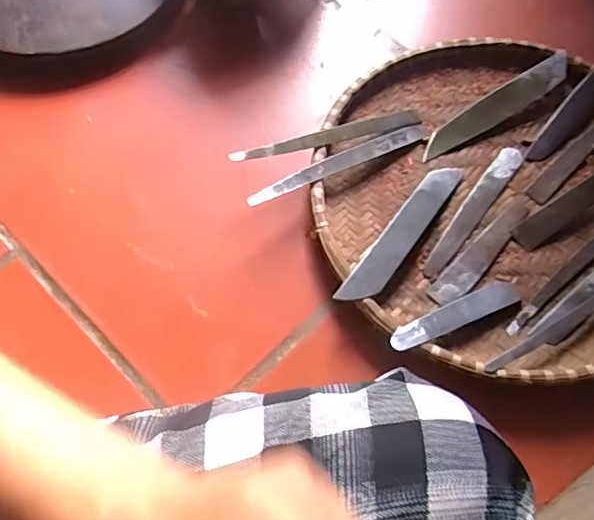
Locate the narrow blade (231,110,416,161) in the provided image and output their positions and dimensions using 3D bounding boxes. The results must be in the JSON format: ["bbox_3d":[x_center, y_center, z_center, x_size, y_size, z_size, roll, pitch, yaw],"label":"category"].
[{"bbox_3d":[0.032,-0.113,0.527,0.196,0.007,0.019,-17,69,-23],"label":"narrow blade"}]

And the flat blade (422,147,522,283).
[{"bbox_3d":[0.159,-0.045,0.524,0.020,0.004,0.157,35,71,14],"label":"flat blade"}]

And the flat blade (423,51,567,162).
[{"bbox_3d":[0.192,-0.148,0.559,0.169,0.009,0.029,-30,83,-7],"label":"flat blade"}]

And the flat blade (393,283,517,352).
[{"bbox_3d":[0.129,0.044,0.469,0.127,0.006,0.024,-18,59,-22],"label":"flat blade"}]

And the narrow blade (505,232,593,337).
[{"bbox_3d":[0.240,0.004,0.502,0.173,0.005,0.018,-37,72,-15],"label":"narrow blade"}]

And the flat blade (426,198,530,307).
[{"bbox_3d":[0.163,-0.009,0.506,0.025,0.004,0.130,40,72,15],"label":"flat blade"}]

